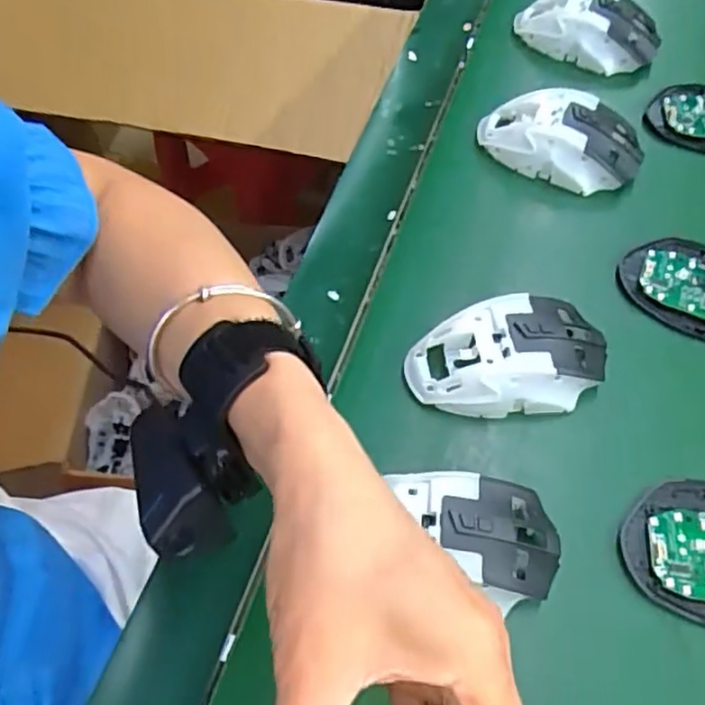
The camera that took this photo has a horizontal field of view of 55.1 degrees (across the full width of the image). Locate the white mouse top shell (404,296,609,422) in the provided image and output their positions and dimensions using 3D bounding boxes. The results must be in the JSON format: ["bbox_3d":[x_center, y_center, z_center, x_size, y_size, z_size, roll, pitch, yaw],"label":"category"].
[{"bbox_3d":[0.092,0.004,0.397,0.113,0.039,0.064,-11,59,-7],"label":"white mouse top shell"}]

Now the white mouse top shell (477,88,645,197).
[{"bbox_3d":[0.154,-0.160,0.497,0.118,0.038,0.067,28,62,16],"label":"white mouse top shell"}]

